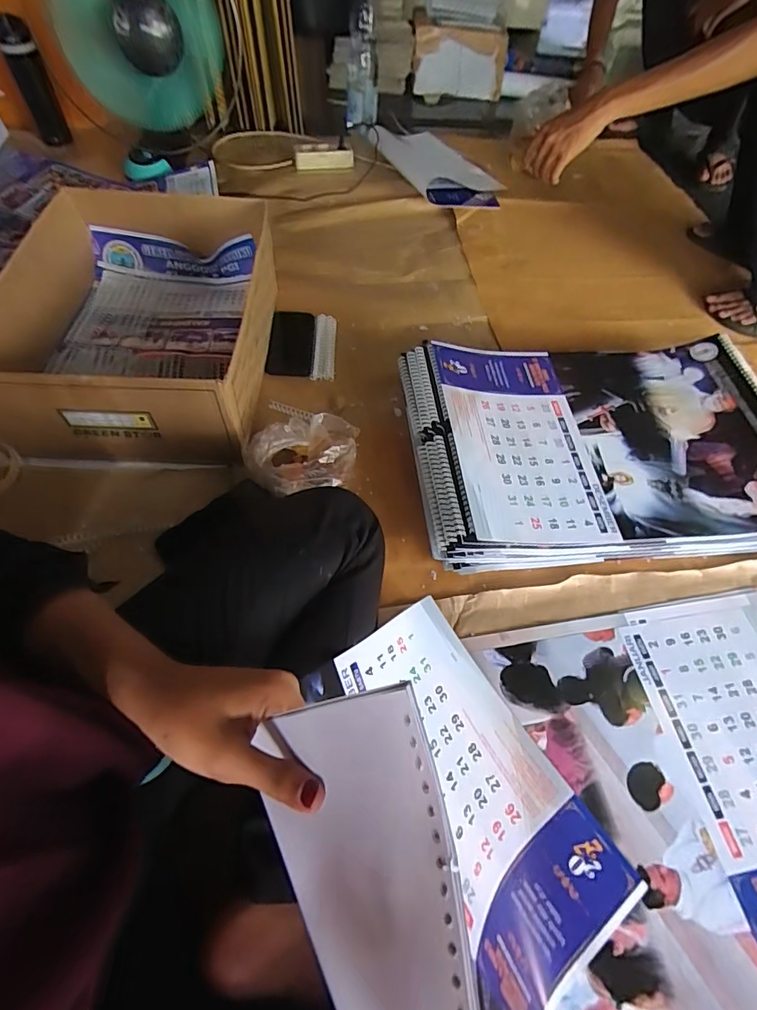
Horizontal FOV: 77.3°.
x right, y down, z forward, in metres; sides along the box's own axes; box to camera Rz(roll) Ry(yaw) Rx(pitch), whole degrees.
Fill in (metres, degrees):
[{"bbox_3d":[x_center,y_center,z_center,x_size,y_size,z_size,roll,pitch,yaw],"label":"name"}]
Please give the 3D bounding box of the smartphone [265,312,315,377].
[{"bbox_3d":[-0.162,-0.310,0.896,0.085,0.011,0.174,-2,64,4],"label":"smartphone"}]

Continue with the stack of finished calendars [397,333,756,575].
[{"bbox_3d":[0.345,-0.104,0.764,0.590,0.090,0.394,-4,59,-7],"label":"stack of finished calendars"}]

